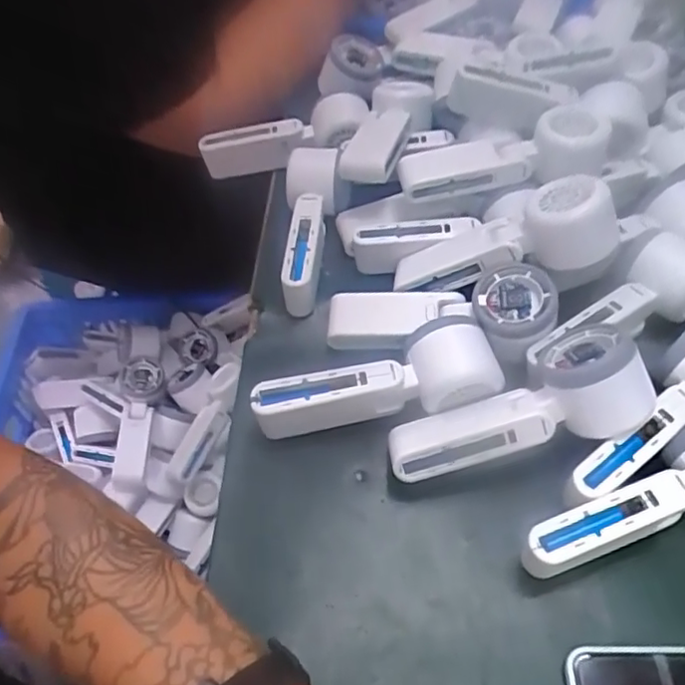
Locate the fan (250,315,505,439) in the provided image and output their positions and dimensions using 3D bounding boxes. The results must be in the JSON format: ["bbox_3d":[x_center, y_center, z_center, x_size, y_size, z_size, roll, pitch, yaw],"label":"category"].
[{"bbox_3d":[0.022,0.032,0.425,0.165,0.052,0.054,-12,53,-5],"label":"fan"}]

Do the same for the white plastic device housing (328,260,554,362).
[{"bbox_3d":[0.070,-0.019,0.453,0.165,0.042,0.060,-4,52,18],"label":"white plastic device housing"}]

